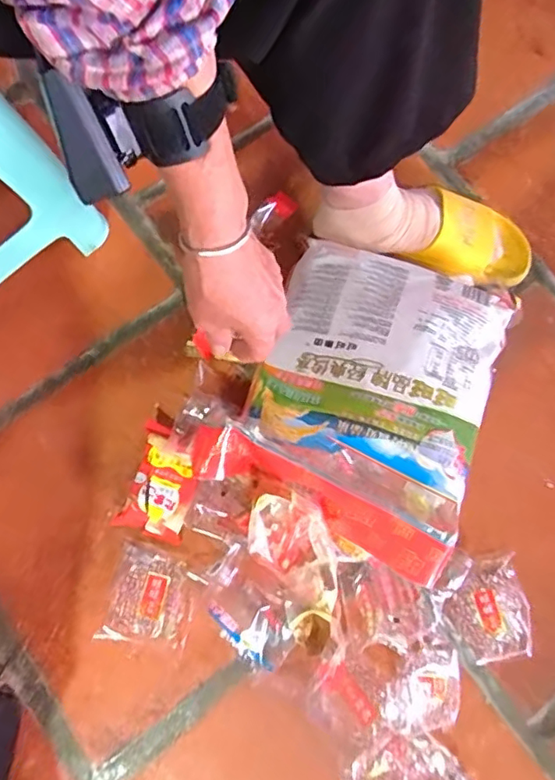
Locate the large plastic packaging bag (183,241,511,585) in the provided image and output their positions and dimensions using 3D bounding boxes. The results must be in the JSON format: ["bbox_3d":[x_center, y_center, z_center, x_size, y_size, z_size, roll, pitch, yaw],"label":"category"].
[{"bbox_3d":[0.088,0.002,0.556,0.233,0.103,0.279,24,75,4],"label":"large plastic packaging bag"}]

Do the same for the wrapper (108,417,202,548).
[{"bbox_3d":[-0.113,0.091,0.558,0.063,0.036,0.104,17,75,3],"label":"wrapper"}]

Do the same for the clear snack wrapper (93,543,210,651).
[{"bbox_3d":[-0.122,0.203,0.540,0.086,0.016,0.085,20,75,3],"label":"clear snack wrapper"}]

